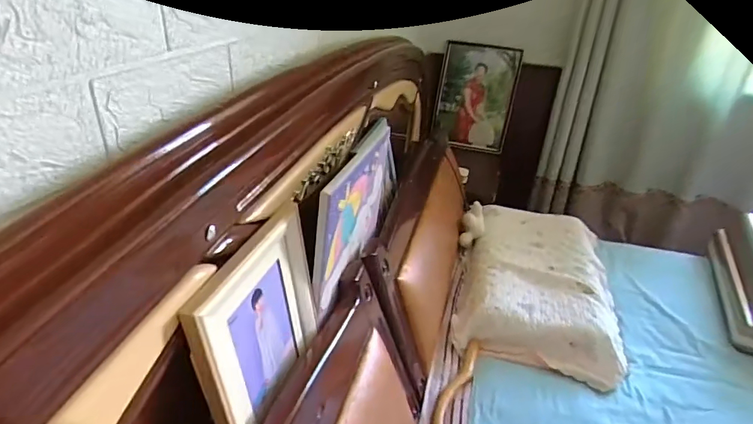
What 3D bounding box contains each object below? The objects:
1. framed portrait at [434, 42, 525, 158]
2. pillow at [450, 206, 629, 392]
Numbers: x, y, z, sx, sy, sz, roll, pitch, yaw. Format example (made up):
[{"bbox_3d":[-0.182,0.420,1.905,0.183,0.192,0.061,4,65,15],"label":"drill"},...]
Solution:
[{"bbox_3d":[0.391,-0.452,1.832,0.285,0.394,0.047,13,8,20],"label":"framed portrait"},{"bbox_3d":[0.422,0.177,1.191,0.386,0.194,0.447,11,29,14],"label":"pillow"}]

